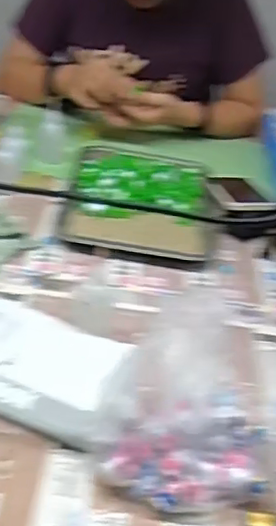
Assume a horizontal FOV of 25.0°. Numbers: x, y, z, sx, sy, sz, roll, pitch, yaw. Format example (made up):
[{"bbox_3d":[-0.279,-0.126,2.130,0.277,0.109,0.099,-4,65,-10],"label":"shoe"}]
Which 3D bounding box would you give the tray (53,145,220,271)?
[{"bbox_3d":[0.007,-0.098,0.897,0.205,0.028,0.277,9,32,-2],"label":"tray"}]

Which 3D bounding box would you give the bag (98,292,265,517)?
[{"bbox_3d":[0.043,0.106,0.509,0.138,0.093,0.152,12,32,2],"label":"bag"}]

